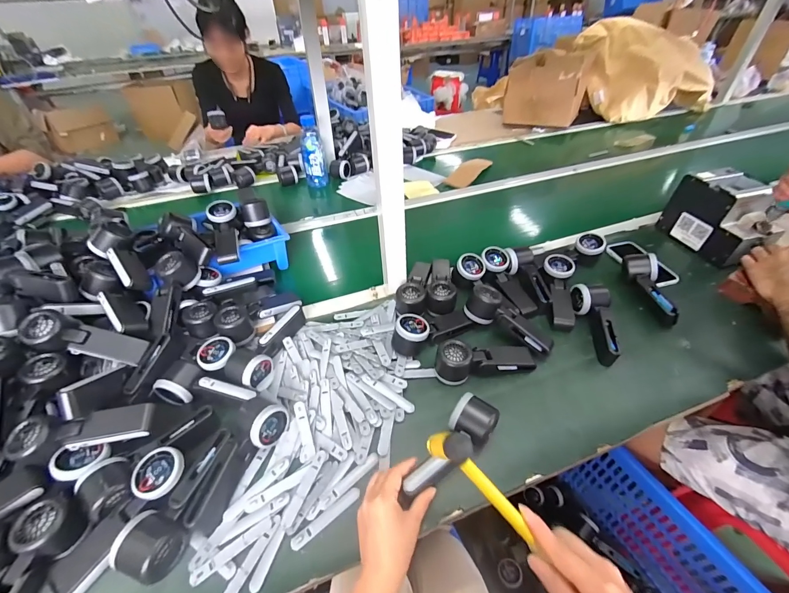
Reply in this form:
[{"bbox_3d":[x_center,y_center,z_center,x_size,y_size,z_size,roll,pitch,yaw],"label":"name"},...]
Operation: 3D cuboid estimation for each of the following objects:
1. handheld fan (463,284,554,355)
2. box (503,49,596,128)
[{"bbox_3d":[0.207,0.041,0.613,0.160,0.044,0.055,35,52,16],"label":"handheld fan"},{"bbox_3d":[0.662,-0.909,1.467,0.304,0.249,0.292,16,46,19],"label":"box"}]

